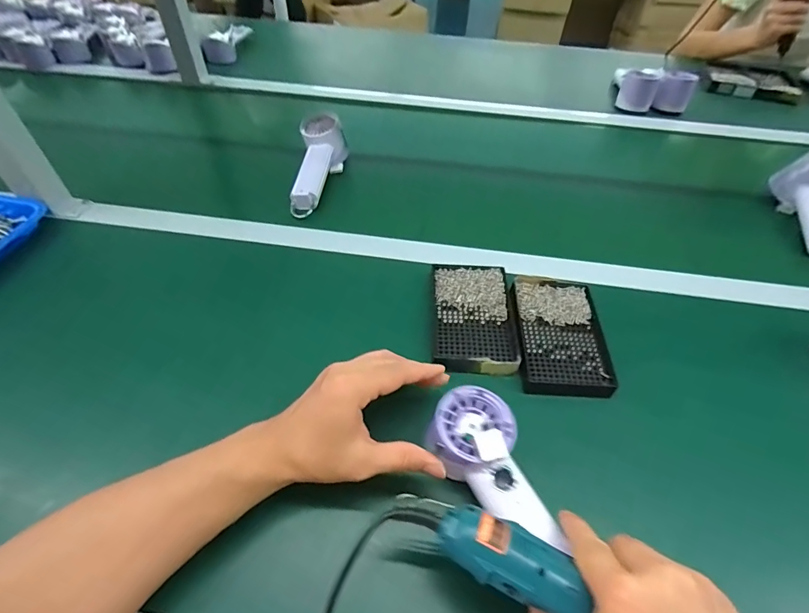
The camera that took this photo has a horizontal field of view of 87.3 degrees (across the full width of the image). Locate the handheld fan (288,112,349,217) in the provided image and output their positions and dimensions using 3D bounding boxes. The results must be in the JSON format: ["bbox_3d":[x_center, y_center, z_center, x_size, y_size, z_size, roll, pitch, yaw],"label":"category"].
[{"bbox_3d":[-0.135,-0.220,0.657,0.064,0.053,0.201,8,65,4],"label":"handheld fan"}]

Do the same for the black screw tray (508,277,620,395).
[{"bbox_3d":[0.170,0.029,0.467,0.094,0.017,0.142,4,50,1],"label":"black screw tray"}]

